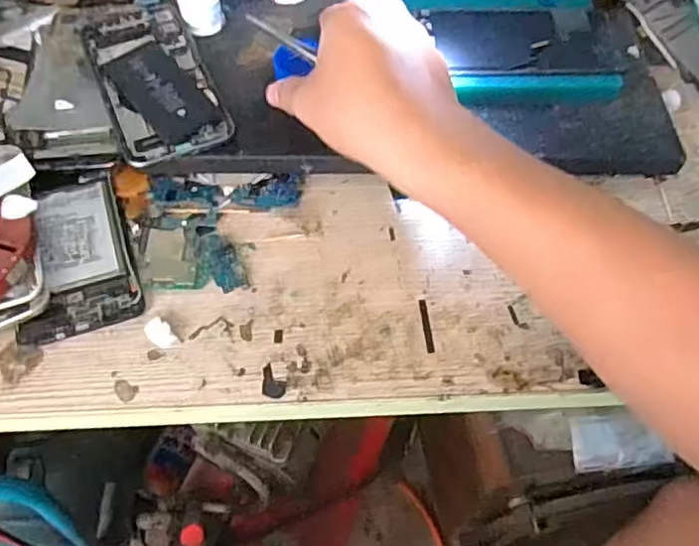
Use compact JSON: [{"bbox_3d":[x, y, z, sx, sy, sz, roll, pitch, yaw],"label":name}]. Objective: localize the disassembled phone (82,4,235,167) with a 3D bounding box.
[{"bbox_3d":[-0.142,-0.143,0.460,0.072,0.009,0.165,-22,62,-12],"label":"disassembled phone"}]

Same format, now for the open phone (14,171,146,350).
[{"bbox_3d":[-0.176,-0.018,0.408,0.069,0.012,0.123,-16,59,-12],"label":"open phone"}]

